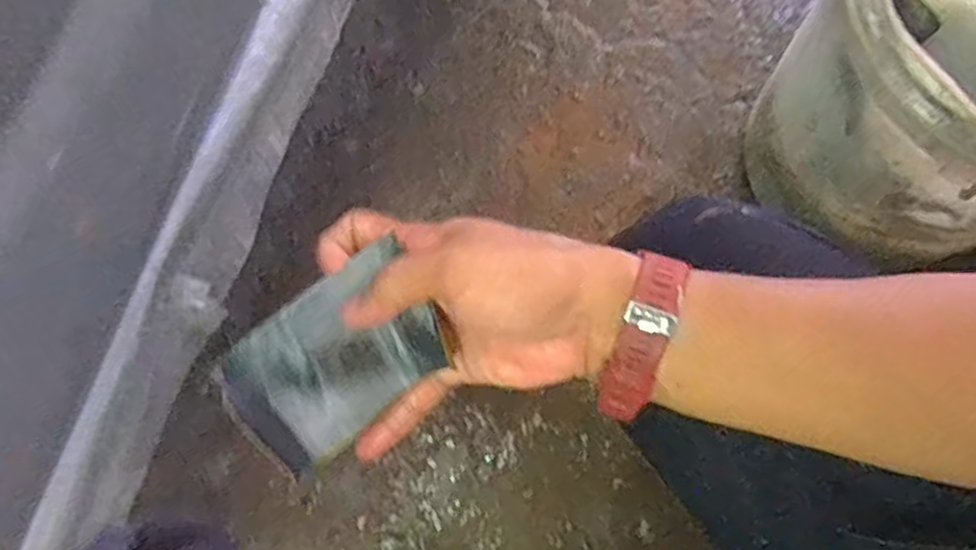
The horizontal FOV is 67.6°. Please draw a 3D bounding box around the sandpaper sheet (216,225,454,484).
[{"bbox_3d":[-0.071,0.042,0.350,0.101,0.017,0.072,-37,102,-3],"label":"sandpaper sheet"}]

